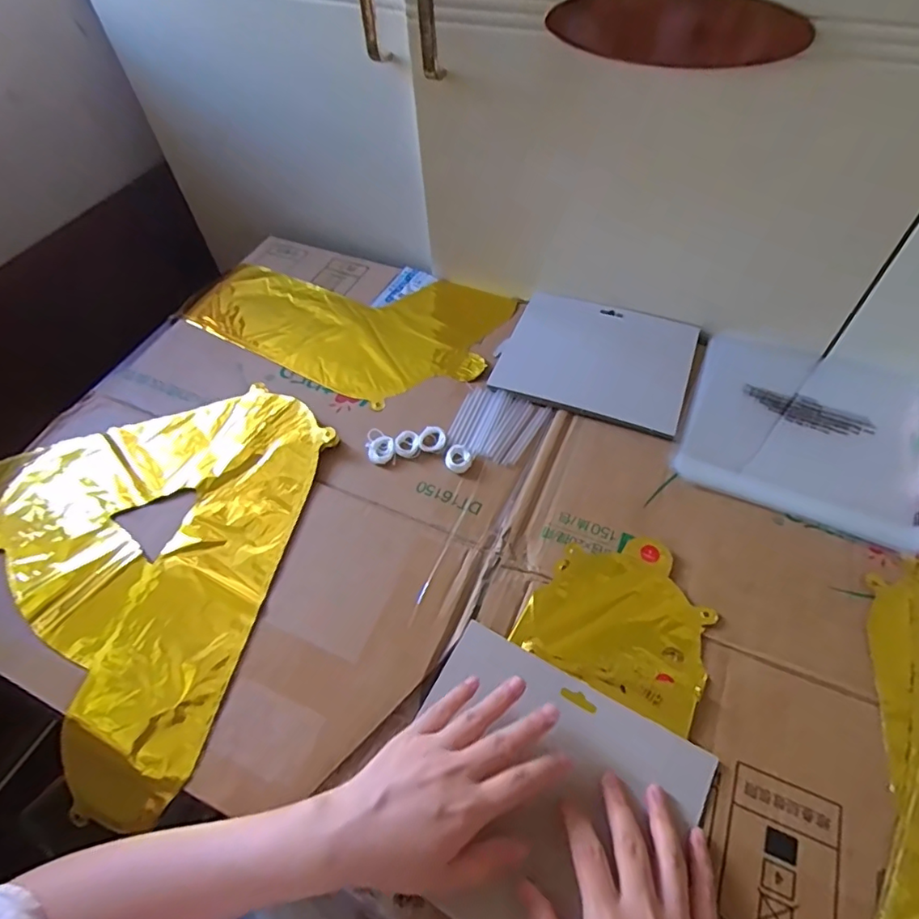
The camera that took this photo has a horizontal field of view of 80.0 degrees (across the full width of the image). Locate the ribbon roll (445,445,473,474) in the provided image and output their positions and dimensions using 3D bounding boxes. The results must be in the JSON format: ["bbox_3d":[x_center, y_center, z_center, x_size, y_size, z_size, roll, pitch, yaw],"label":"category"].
[{"bbox_3d":[0.000,0.000,0.518,0.025,0.007,0.029,3,56,5],"label":"ribbon roll"}]

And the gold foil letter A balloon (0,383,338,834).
[{"bbox_3d":[-0.285,0.062,0.503,0.387,0.039,0.338,31,66,21],"label":"gold foil letter A balloon"}]

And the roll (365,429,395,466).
[{"bbox_3d":[-0.075,-0.012,0.529,0.028,0.007,0.037,-3,56,1],"label":"roll"}]

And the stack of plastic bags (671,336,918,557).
[{"bbox_3d":[0.337,-0.032,0.536,0.210,0.023,0.222,21,54,16],"label":"stack of plastic bags"}]

